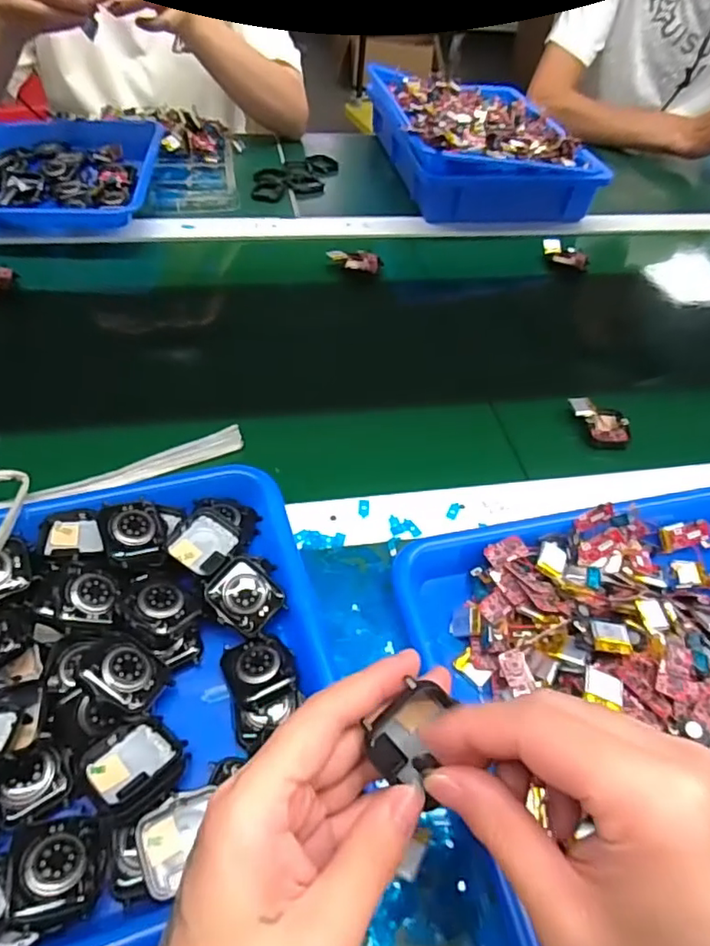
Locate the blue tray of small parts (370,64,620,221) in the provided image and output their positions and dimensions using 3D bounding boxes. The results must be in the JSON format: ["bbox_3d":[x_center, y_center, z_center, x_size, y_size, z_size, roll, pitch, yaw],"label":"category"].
[{"bbox_3d":[0.167,-0.463,0.810,0.250,0.085,0.302,-5,51,-10],"label":"blue tray of small parts"}]

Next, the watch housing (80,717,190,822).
[{"bbox_3d":[-0.110,0.146,0.292,0.042,0.011,0.043,37,56,23],"label":"watch housing"}]

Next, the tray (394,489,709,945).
[{"bbox_3d":[0.210,0.119,0.345,0.327,0.050,0.254,-9,52,-14],"label":"tray"}]

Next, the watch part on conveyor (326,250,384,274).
[{"bbox_3d":[0.001,-0.241,0.661,0.060,0.019,0.020,12,50,4],"label":"watch part on conveyor"}]

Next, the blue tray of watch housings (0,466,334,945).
[{"bbox_3d":[-0.176,0.114,0.295,0.318,0.053,0.246,-10,52,-14],"label":"blue tray of watch housings"}]

